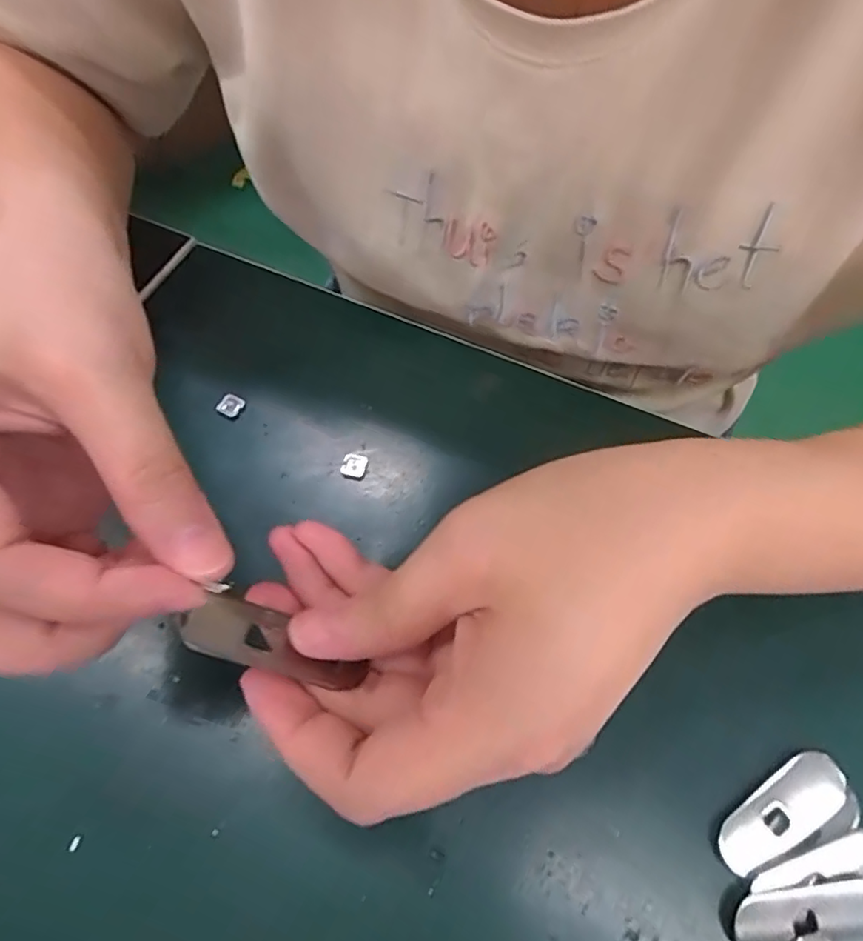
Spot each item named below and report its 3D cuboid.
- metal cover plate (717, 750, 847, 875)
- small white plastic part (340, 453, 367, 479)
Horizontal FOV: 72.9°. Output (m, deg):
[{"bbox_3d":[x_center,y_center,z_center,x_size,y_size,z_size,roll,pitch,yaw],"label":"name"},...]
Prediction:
[{"bbox_3d":[0.119,0.114,0.197,0.052,0.004,0.019,-28,68,-13],"label":"metal cover plate"},{"bbox_3d":[-0.034,-0.002,0.254,0.010,0.005,0.009,14,66,6],"label":"small white plastic part"}]

